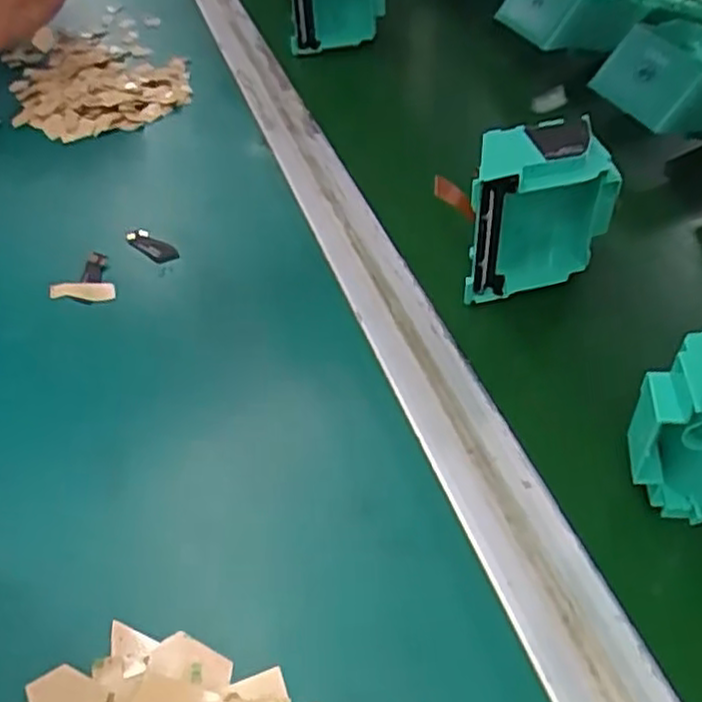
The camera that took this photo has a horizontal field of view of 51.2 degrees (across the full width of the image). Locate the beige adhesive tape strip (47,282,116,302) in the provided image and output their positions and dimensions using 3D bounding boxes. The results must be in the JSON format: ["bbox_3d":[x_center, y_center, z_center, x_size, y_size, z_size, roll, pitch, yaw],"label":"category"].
[{"bbox_3d":[-0.147,-0.032,0.398,0.038,0.012,0.006,3,45,5],"label":"beige adhesive tape strip"}]

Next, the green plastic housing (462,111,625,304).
[{"bbox_3d":[0.088,-0.070,0.364,0.076,0.075,0.040,-12,45,-9],"label":"green plastic housing"}]

